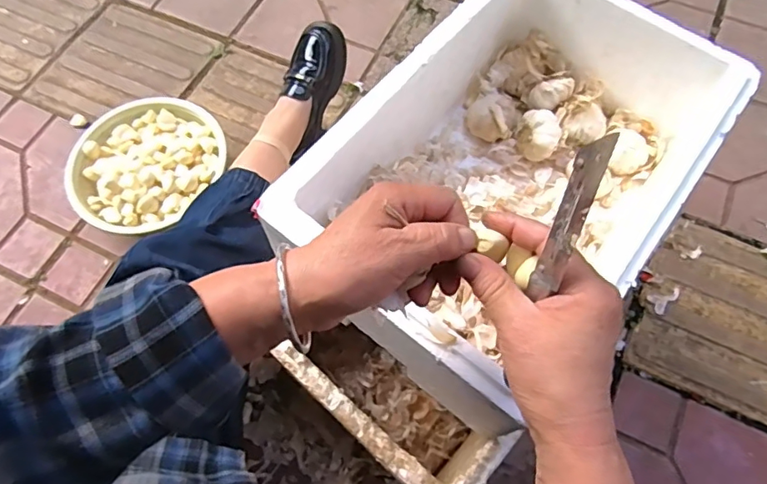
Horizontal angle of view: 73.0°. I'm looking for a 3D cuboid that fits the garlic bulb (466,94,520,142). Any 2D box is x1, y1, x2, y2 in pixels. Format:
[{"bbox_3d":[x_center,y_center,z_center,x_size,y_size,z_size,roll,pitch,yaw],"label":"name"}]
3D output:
[{"bbox_3d":[0.135,-0.157,0.641,0.064,0.036,0.056,35,73,14],"label":"garlic bulb"}]

